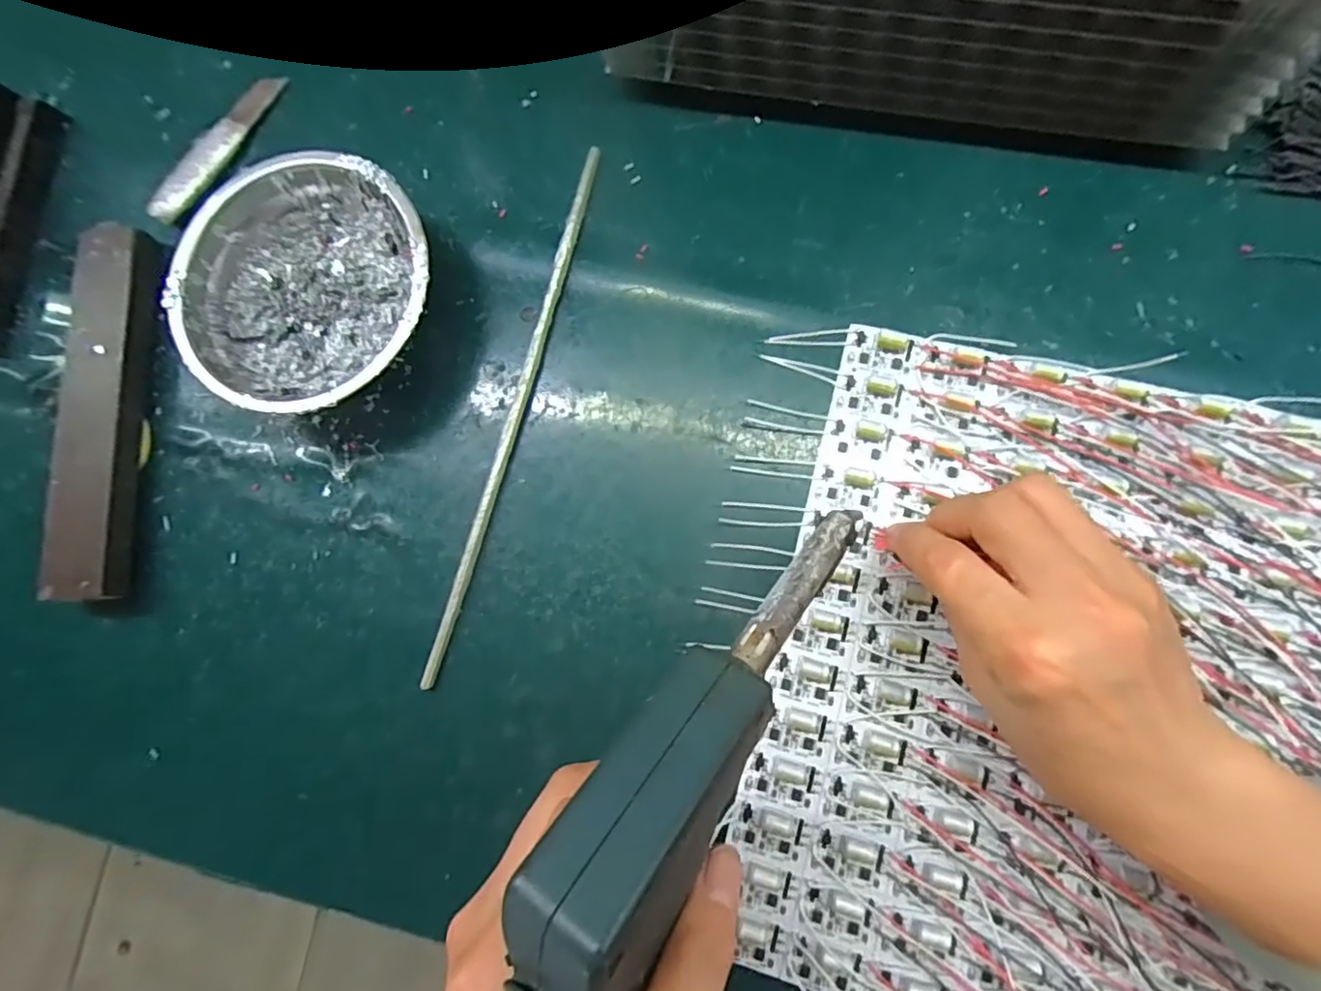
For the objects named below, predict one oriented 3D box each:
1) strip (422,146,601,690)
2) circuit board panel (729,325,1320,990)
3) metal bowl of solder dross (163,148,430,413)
[{"bbox_3d":[-0.071,-0.042,0.299,0.010,0.007,0.274,15,85,7],"label":"strip"},{"bbox_3d":[0.172,0.085,0.256,0.238,0.014,0.283,14,85,7],"label":"circuit board panel"},{"bbox_3d":[-0.166,-0.098,0.299,0.119,0.039,0.122,-1,83,6],"label":"metal bowl of solder dross"}]

